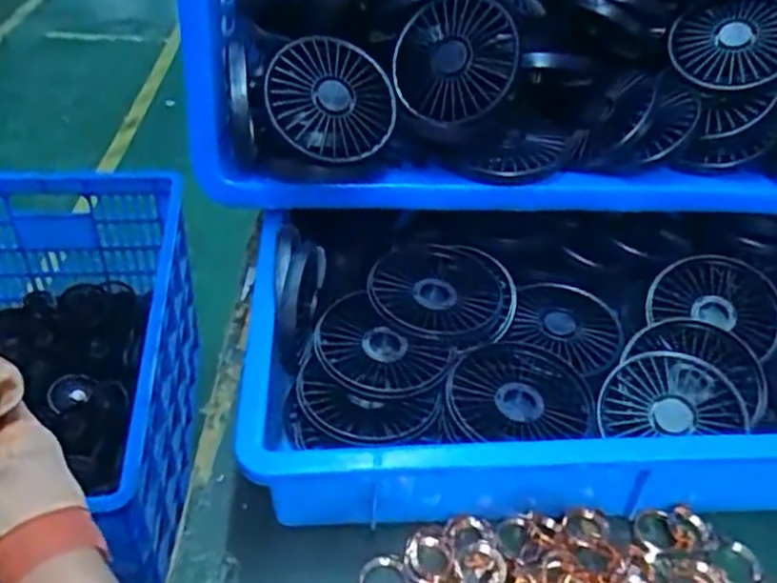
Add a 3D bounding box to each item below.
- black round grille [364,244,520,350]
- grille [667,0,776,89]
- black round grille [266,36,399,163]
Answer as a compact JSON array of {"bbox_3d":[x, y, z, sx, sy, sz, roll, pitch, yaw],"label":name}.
[{"bbox_3d":[0.036,0.003,0.478,0.096,0.027,0.079,1,41,-2],"label":"black round grille"},{"bbox_3d":[0.252,-0.182,0.515,0.087,0.019,0.083,25,82,20],"label":"grille"},{"bbox_3d":[-0.038,-0.123,0.460,0.082,0.016,0.083,2,82,-15],"label":"black round grille"}]

